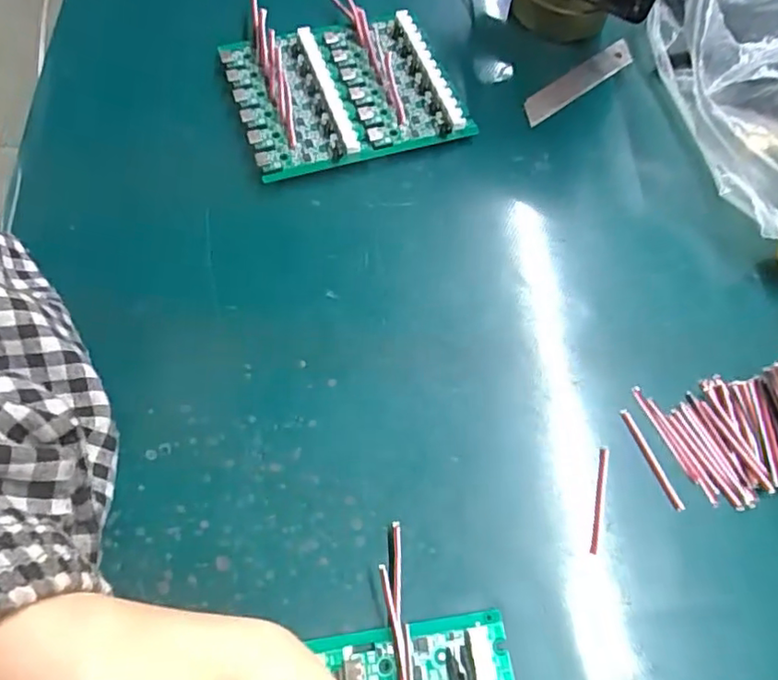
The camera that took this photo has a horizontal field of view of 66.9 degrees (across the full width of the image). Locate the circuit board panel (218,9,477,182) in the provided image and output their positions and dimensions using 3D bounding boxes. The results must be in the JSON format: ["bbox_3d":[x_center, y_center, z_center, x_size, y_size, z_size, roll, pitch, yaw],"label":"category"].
[{"bbox_3d":[-0.027,-0.143,0.343,0.119,0.016,0.096,-16,66,-10],"label":"circuit board panel"}]

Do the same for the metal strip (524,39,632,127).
[{"bbox_3d":[0.117,-0.161,0.367,0.093,0.005,0.019,-37,72,-17],"label":"metal strip"}]

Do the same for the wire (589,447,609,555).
[{"bbox_3d":[0.093,0.070,0.259,0.004,0.004,0.047,14,65,4],"label":"wire"}]

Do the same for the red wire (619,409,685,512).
[{"bbox_3d":[0.120,0.054,0.267,0.006,0.004,0.049,-20,67,-12],"label":"red wire"}]

